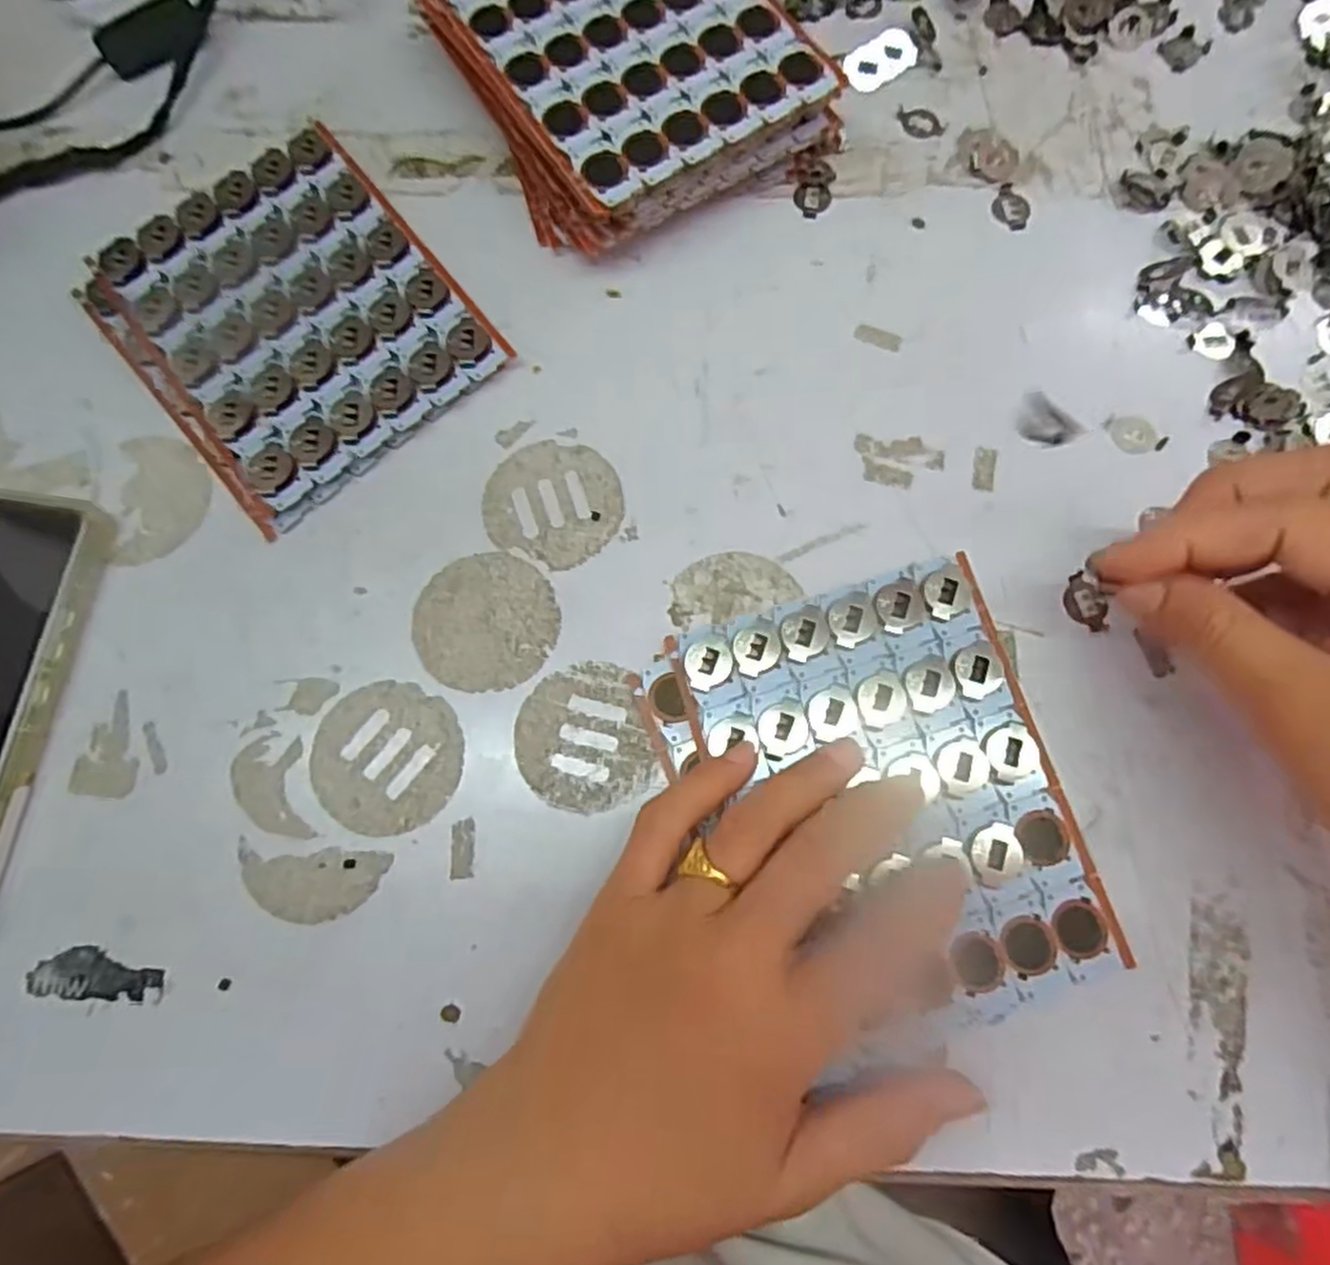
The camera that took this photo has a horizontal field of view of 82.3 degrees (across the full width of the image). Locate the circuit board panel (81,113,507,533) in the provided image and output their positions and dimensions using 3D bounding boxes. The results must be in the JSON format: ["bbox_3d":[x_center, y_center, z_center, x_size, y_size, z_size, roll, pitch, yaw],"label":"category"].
[{"bbox_3d":[-0.156,-0.132,0.316,0.125,0.014,0.150,-40,78,-9],"label":"circuit board panel"}]

